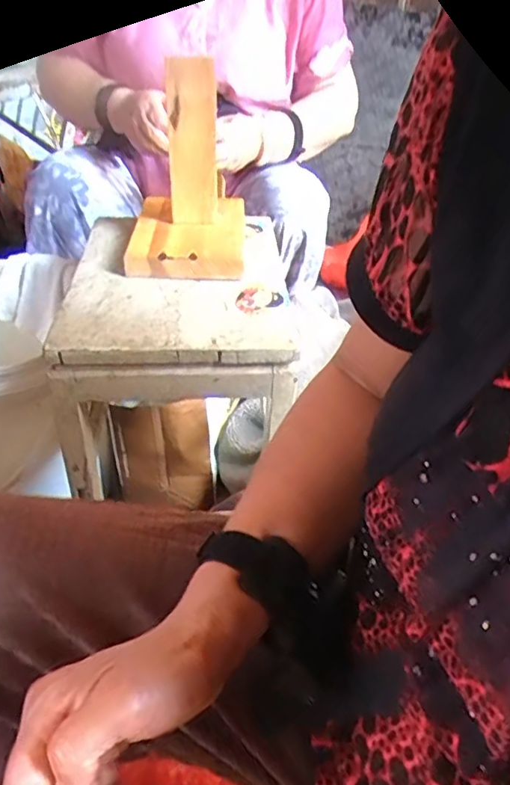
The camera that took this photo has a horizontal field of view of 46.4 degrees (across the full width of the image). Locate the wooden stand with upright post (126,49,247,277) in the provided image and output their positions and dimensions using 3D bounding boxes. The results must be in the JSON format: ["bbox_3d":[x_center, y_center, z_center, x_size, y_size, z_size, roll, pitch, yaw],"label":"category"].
[{"bbox_3d":[-0.078,-0.273,0.703,0.132,0.199,0.191,1,39,-3],"label":"wooden stand with upright post"}]

